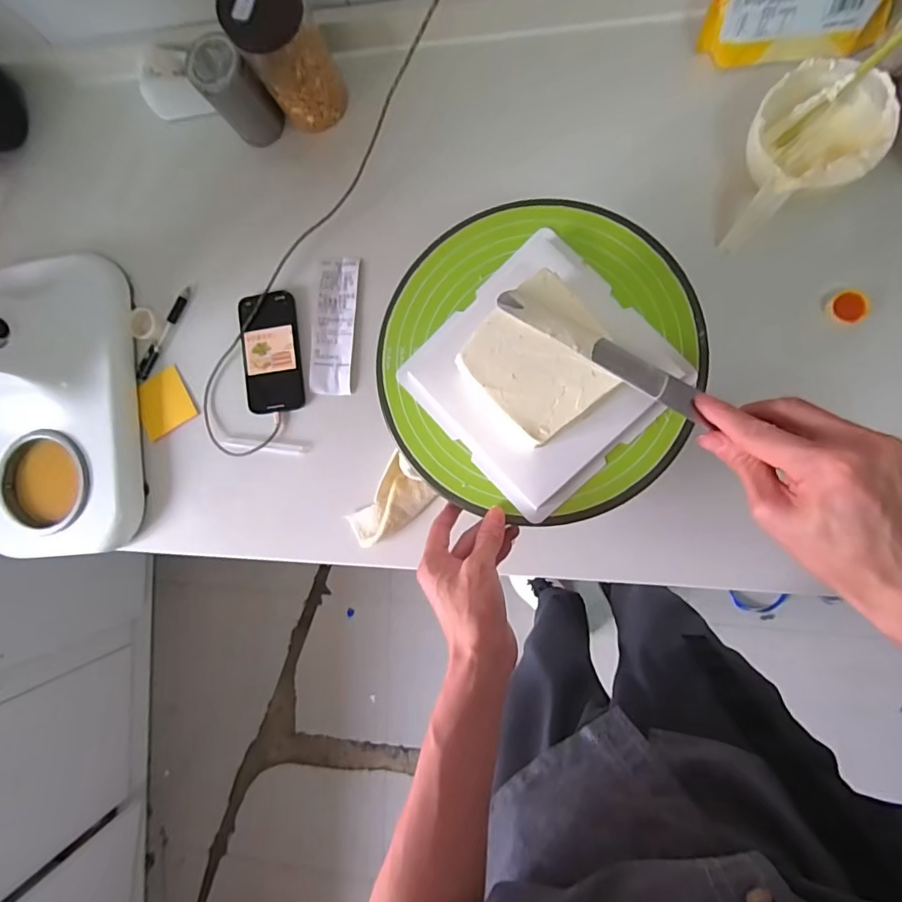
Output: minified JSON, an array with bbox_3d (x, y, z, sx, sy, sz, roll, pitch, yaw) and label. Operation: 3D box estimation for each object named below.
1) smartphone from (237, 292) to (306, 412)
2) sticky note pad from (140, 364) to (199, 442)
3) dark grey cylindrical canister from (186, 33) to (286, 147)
[{"bbox_3d":[-0.226,-0.124,0.624,0.074,0.008,0.146,-6,88,9],"label":"smartphone"},{"bbox_3d":[-0.378,-0.064,0.656,0.076,0.009,0.074,-28,85,8],"label":"sticky note pad"},{"bbox_3d":[-0.251,-0.417,0.584,0.058,0.100,0.058,0,89,9],"label":"dark grey cylindrical canister"}]

